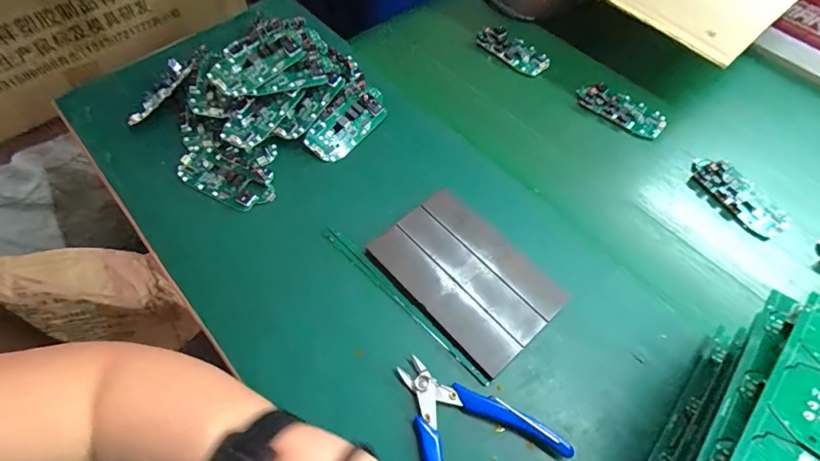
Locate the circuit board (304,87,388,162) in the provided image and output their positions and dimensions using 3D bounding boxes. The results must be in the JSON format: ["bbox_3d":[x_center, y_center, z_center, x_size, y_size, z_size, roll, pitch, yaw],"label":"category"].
[{"bbox_3d":[-0.061,-0.109,0.448,0.096,0.006,0.042,-40,96,-16],"label":"circuit board"}]

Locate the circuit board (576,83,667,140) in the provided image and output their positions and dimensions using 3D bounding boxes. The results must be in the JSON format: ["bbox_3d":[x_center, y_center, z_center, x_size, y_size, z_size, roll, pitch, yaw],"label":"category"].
[{"bbox_3d":[0.235,-0.137,0.485,0.097,0.014,0.042,32,63,16],"label":"circuit board"}]

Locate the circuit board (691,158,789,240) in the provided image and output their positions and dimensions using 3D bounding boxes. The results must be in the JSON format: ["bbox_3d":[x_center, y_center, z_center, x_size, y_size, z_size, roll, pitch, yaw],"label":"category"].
[{"bbox_3d":[0.325,-0.037,0.430,0.046,0.018,0.098,-31,65,-19],"label":"circuit board"}]

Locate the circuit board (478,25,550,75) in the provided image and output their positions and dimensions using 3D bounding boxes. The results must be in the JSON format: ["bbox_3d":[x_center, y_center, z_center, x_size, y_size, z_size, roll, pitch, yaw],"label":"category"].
[{"bbox_3d":[0.126,-0.221,0.530,0.090,0.013,0.044,37,64,18],"label":"circuit board"}]

